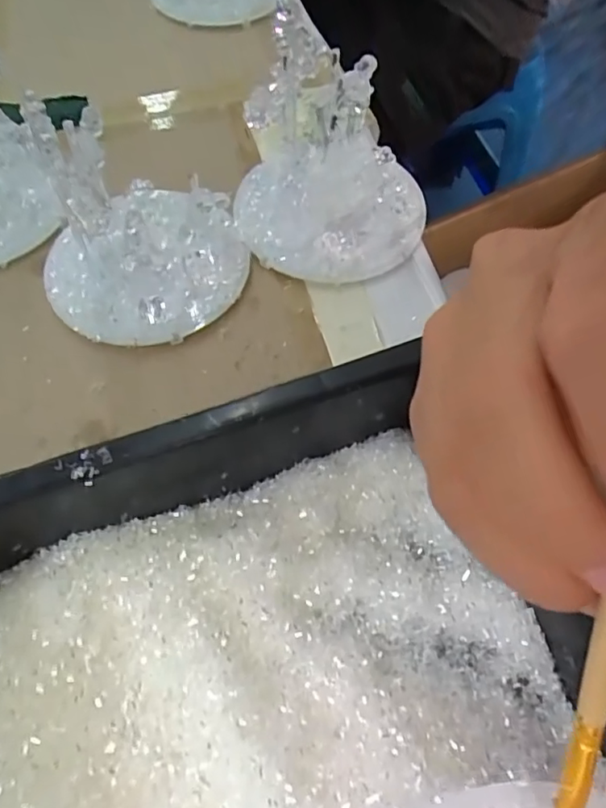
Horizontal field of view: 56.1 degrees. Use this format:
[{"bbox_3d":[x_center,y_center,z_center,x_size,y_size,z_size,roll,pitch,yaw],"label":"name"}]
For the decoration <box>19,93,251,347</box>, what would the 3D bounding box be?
[{"bbox_3d":[-0.099,-0.109,0.335,0.121,0.096,0.113,-1,63,1],"label":"decoration"}]

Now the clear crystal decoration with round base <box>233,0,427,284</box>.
[{"bbox_3d":[0.021,-0.152,0.343,0.127,0.125,0.105,-7,63,-2],"label":"clear crystal decoration with round base"}]

